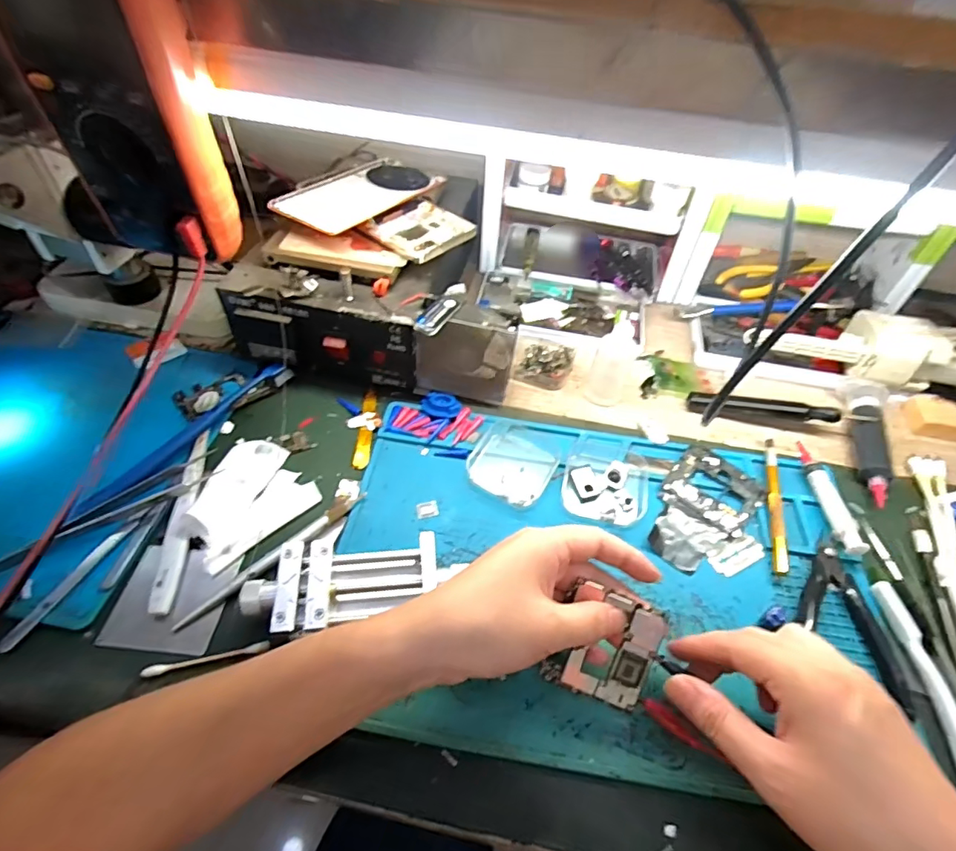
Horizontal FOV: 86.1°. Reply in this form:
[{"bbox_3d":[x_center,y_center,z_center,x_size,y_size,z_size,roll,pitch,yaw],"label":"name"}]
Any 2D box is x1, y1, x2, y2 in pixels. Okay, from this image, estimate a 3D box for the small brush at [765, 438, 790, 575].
[{"bbox_3d":[0.232,0.059,0.400,0.009,0.010,0.124,14,51,8],"label":"small brush"}]

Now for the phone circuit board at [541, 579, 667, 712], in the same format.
[{"bbox_3d":[0.074,0.130,0.299,0.055,0.004,0.066,22,98,15],"label":"phone circuit board"}]

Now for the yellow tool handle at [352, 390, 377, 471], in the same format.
[{"bbox_3d":[-0.095,0.002,0.439,0.014,0.006,0.083,2,51,-1],"label":"yellow tool handle"}]

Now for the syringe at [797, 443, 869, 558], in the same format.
[{"bbox_3d":[0.275,0.053,0.403,0.011,0.015,0.103,3,51,-1],"label":"syringe"}]

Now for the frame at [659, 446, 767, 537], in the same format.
[{"bbox_3d":[0.188,0.052,0.407,0.068,0.007,0.061,34,57,23],"label":"frame"}]

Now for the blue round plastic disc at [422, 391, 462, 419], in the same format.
[{"bbox_3d":[-0.032,-0.018,0.447,0.028,0.006,0.035,-30,58,-24],"label":"blue round plastic disc"}]

